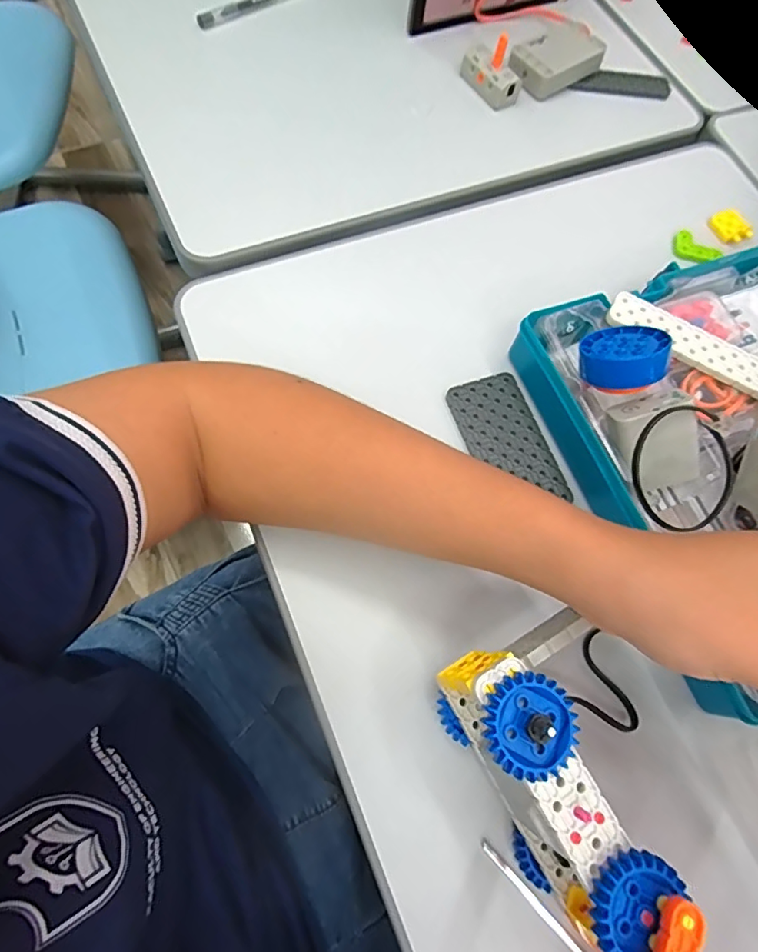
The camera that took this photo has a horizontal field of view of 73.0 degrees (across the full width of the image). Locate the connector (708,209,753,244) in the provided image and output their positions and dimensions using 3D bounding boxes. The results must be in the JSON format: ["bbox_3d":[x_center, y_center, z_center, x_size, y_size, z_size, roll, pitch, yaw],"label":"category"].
[{"bbox_3d":[0.283,-0.200,0.414,0.023,0.008,0.031,-28,75,-16],"label":"connector"}]

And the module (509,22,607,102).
[{"bbox_3d":[0.164,-0.381,0.471,0.085,0.023,0.051,-29,76,-16],"label":"module"}]

